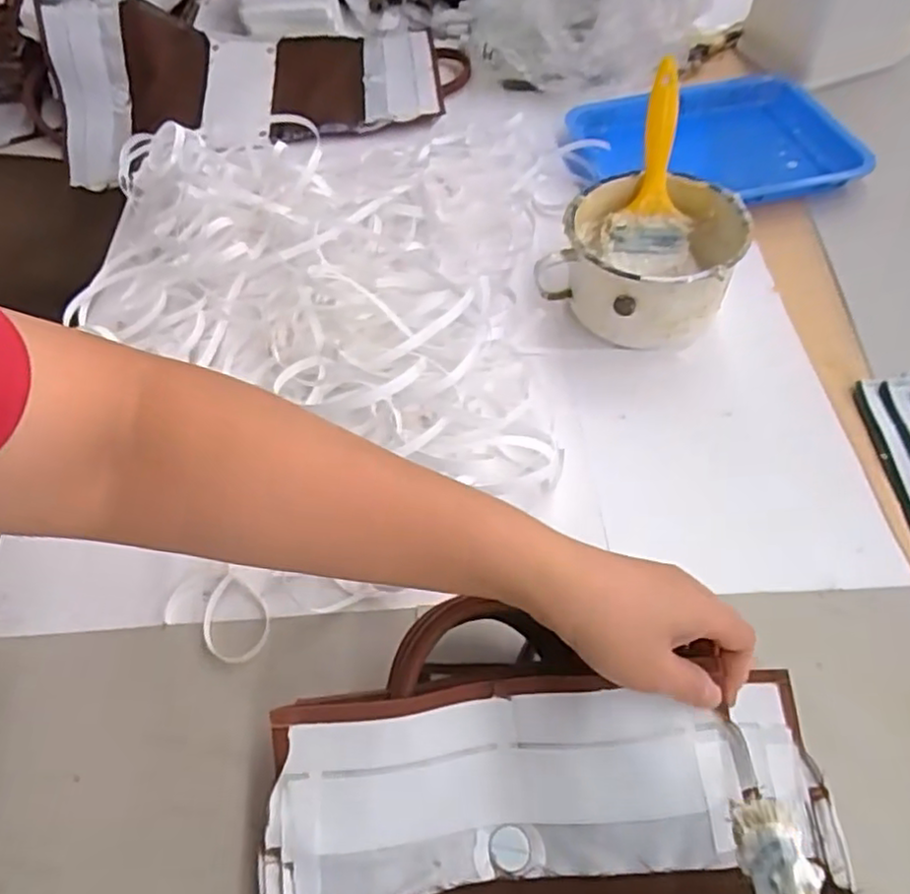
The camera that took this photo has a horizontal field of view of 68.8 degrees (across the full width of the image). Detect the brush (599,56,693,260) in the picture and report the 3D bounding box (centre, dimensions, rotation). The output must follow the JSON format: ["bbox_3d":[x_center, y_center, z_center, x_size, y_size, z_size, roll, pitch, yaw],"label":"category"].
[{"bbox_3d":[0.174,-0.238,0.567,0.074,0.153,0.020,11,26,11],"label":"brush"}]

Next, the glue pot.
[{"bbox_3d":[0.165,-0.159,0.574,0.139,0.086,0.132,-2,55,3],"label":"glue pot"}]

